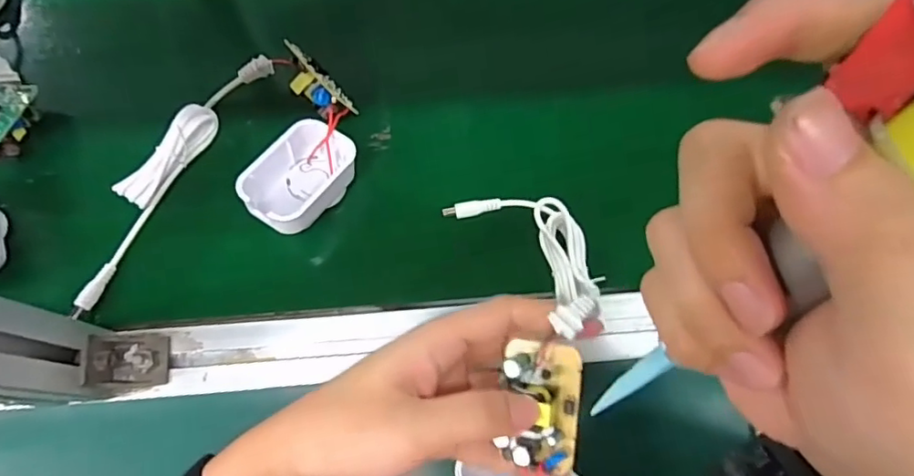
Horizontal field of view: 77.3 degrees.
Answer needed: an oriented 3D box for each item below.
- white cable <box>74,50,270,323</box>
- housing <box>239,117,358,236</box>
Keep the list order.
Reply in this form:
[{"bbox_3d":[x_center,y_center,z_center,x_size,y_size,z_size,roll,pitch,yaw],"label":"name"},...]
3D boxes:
[{"bbox_3d":[-0.187,-0.042,0.368,0.031,0.029,0.193,29,73,11],"label":"white cable"},{"bbox_3d":[-0.095,-0.036,0.357,0.050,0.040,0.072,33,74,12],"label":"housing"}]

